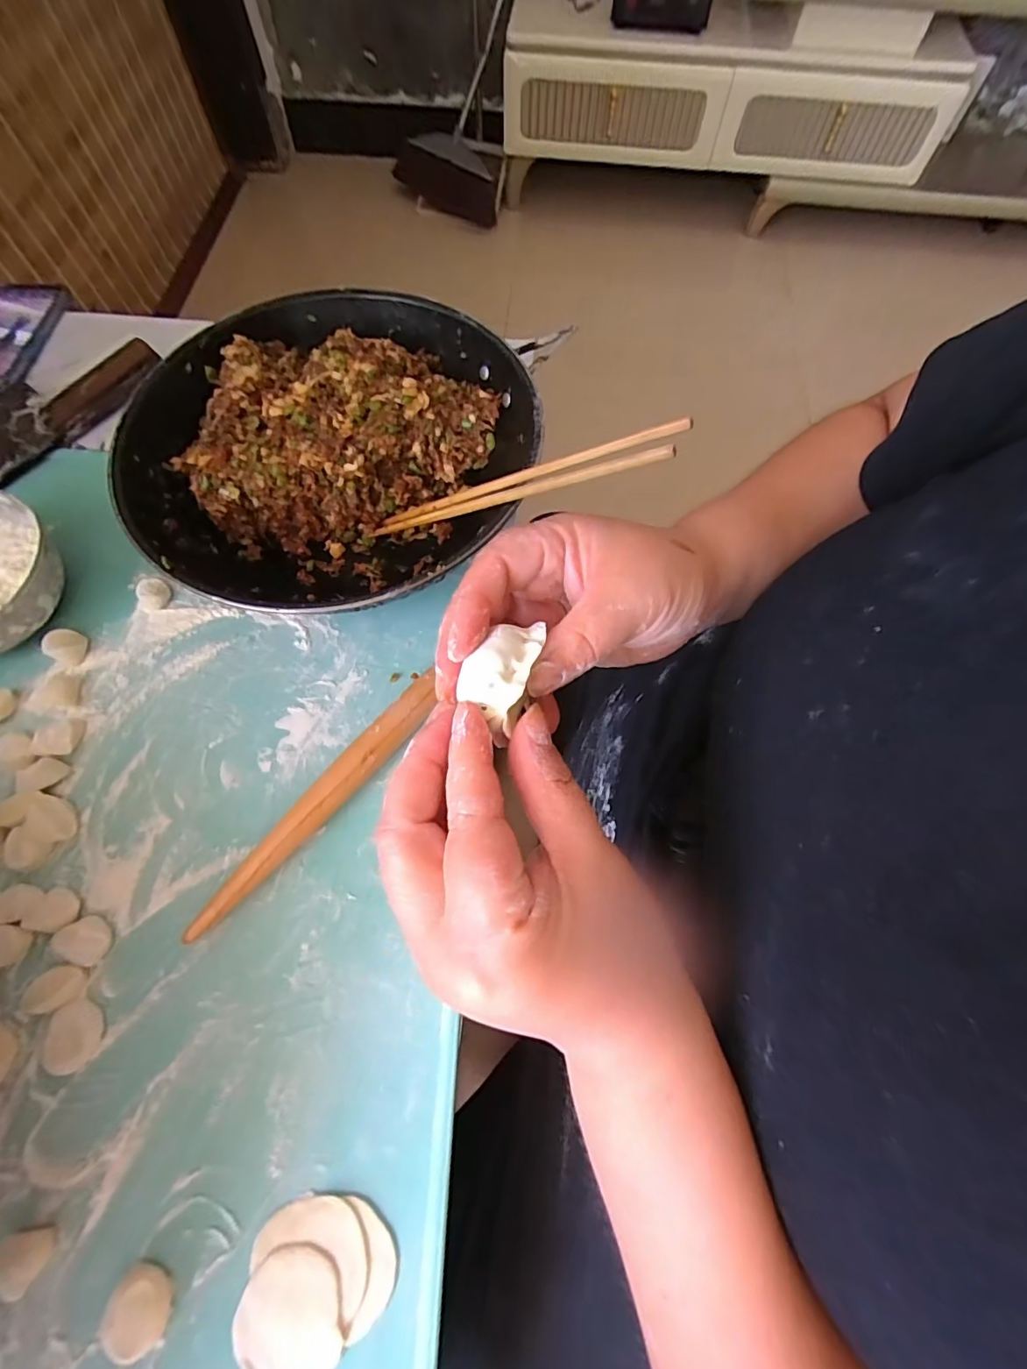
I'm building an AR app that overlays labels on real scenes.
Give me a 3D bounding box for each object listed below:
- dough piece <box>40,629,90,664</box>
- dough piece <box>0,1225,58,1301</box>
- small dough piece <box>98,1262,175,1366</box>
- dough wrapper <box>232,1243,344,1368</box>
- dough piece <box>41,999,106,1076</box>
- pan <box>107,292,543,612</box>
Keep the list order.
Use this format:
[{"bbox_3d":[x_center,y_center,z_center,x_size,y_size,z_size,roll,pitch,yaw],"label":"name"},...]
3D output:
[{"bbox_3d":[-0.353,-0.031,0.402,0.025,0.015,0.025,0,68,-1],"label":"dough piece"},{"bbox_3d":[-0.263,0.305,0.273,0.027,0.008,0.026,32,71,11],"label":"dough piece"},{"bbox_3d":[-0.196,0.327,0.265,0.033,0.010,0.031,0,68,-1],"label":"small dough piece"},{"bbox_3d":[-0.119,0.334,0.268,0.053,0.004,0.056,0,68,-1],"label":"dough wrapper"},{"bbox_3d":[-0.269,0.213,0.310,0.030,0.010,0.034,-40,74,-15],"label":"dough piece"},{"bbox_3d":[-0.143,-0.183,0.424,0.284,0.089,0.305,0,68,-1],"label":"pan"}]

